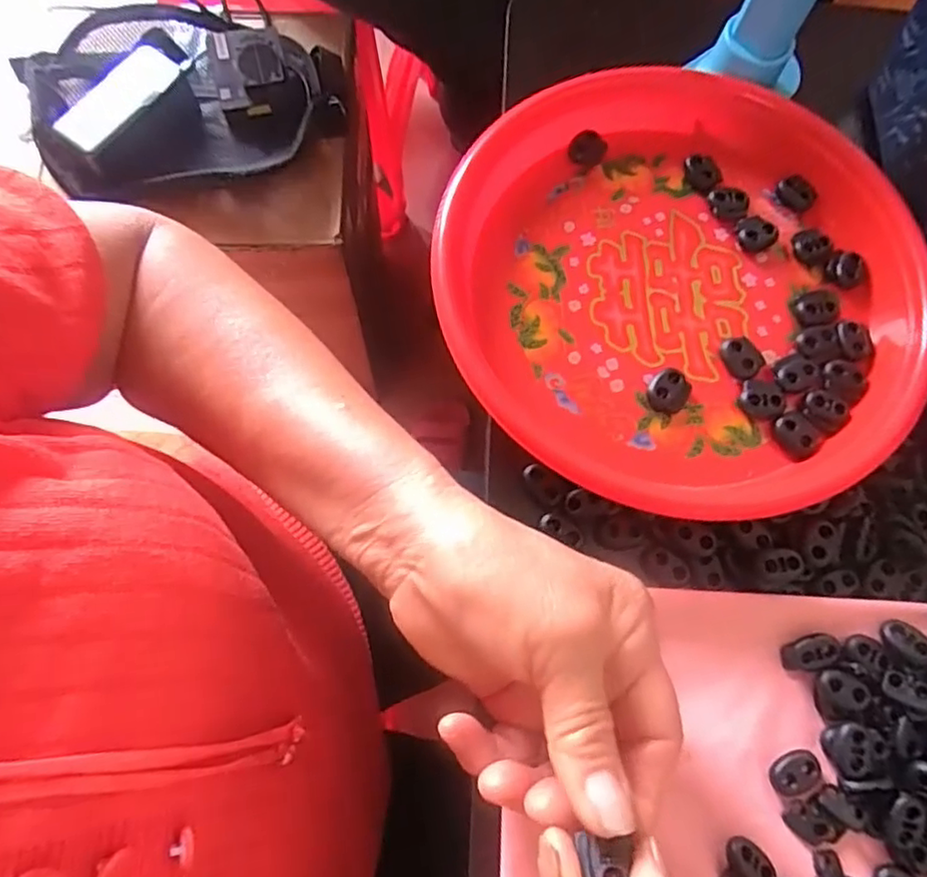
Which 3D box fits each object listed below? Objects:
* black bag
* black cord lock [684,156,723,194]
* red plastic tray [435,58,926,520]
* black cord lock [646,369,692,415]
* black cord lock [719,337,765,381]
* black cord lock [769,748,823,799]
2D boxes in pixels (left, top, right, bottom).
[{"bbox_3d":[-0.287,-0.350,0.632,0.307,0.063,0.225,-13,75,-6],"label":"black bag"},{"bbox_3d":[0.128,-0.143,0.339,0.021,0.009,0.015,39,77,10],"label":"black cord lock"},{"bbox_3d":[0.109,-0.079,0.311,0.226,0.032,0.234,34,76,8],"label":"red plastic tray"},{"bbox_3d":[0.099,-0.022,0.303,0.019,0.009,0.021,32,76,8],"label":"black cord lock"},{"bbox_3d":[0.135,-0.039,0.309,0.015,0.008,0.021,-40,78,-11],"label":"black cord lock"},{"bbox_3d":[0.141,0.142,0.267,0.021,0.005,0.015,-18,75,-6],"label":"black cord lock"}]

